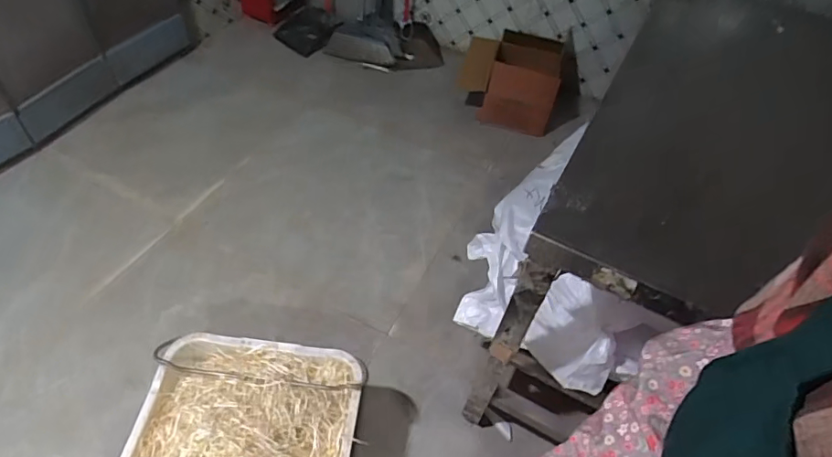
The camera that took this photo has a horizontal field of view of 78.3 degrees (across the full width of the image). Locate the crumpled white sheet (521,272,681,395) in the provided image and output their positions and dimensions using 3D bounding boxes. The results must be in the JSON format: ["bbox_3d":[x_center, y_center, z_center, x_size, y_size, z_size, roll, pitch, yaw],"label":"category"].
[{"bbox_3d":[0.368,0.239,1.097,0.271,0.198,0.173,20,51,10],"label":"crumpled white sheet"}]

